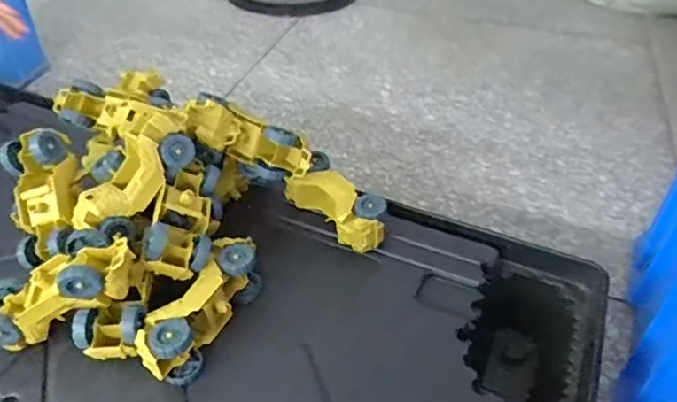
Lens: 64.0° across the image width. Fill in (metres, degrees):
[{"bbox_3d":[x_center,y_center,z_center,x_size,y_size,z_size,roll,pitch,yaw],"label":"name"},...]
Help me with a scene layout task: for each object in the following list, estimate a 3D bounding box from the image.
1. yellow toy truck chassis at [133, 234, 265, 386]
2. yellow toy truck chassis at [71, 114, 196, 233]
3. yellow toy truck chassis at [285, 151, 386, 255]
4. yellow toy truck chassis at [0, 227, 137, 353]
[{"bbox_3d":[-0.140,0.107,0.582,0.063,0.057,0.179,19,46,17],"label":"yellow toy truck chassis"},{"bbox_3d":[-0.233,-0.034,0.610,0.064,0.055,0.167,35,78,30],"label":"yellow toy truck chassis"},{"bbox_3d":[-0.002,0.002,0.694,0.062,0.056,0.150,-30,52,-29],"label":"yellow toy truck chassis"},{"bbox_3d":[-0.279,0.090,0.556,0.177,0.073,0.067,-28,44,11],"label":"yellow toy truck chassis"}]

